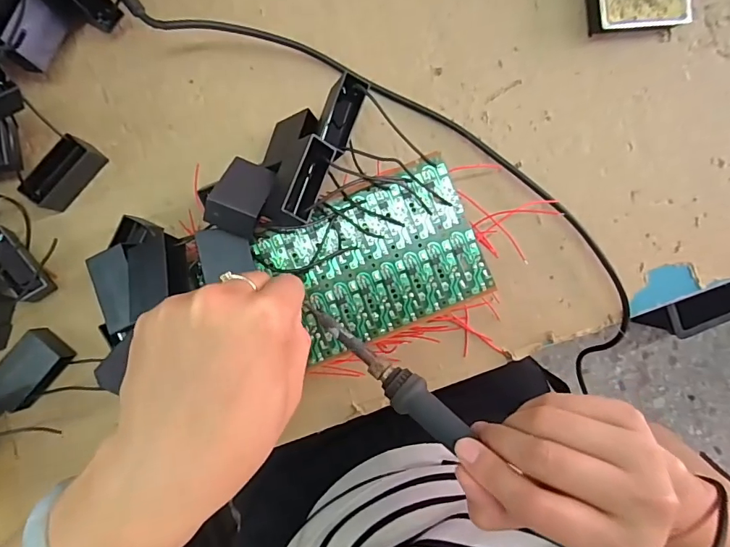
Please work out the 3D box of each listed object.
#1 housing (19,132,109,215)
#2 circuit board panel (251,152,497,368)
[{"bbox_3d":[-0.198,-0.065,0.298,0.016,0.031,0.048,41,87,-5],"label":"housing"},{"bbox_3d":[0.006,-0.008,0.284,0.127,0.004,0.092,-23,92,0],"label":"circuit board panel"}]

